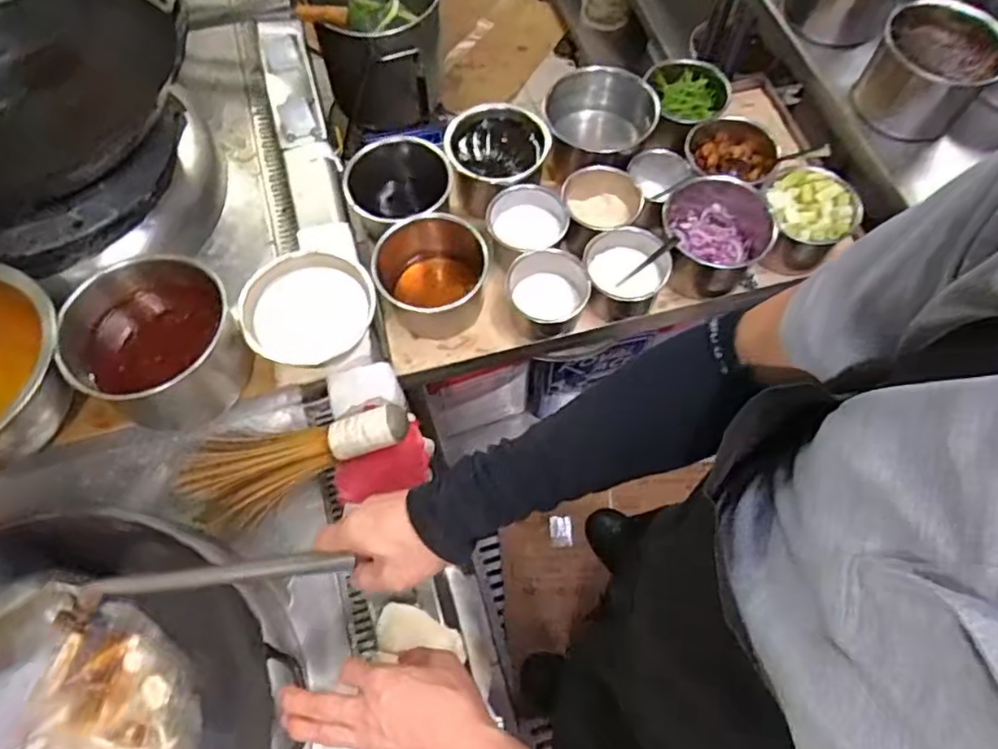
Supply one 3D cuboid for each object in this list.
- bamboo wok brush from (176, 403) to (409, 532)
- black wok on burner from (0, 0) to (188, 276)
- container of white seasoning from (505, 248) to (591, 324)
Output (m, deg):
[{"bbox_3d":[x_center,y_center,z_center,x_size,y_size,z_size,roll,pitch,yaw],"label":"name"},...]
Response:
[{"bbox_3d":[-0.248,0.104,0.801,0.290,0.059,0.105,-19,66,8],"label":"bamboo wok brush"},{"bbox_3d":[-0.683,-0.341,0.908,0.376,0.155,0.492,38,69,15],"label":"black wok on burner"},{"bbox_3d":[0.067,-0.111,0.915,0.111,0.089,0.105,-1,65,-2],"label":"container of white seasoning"}]

